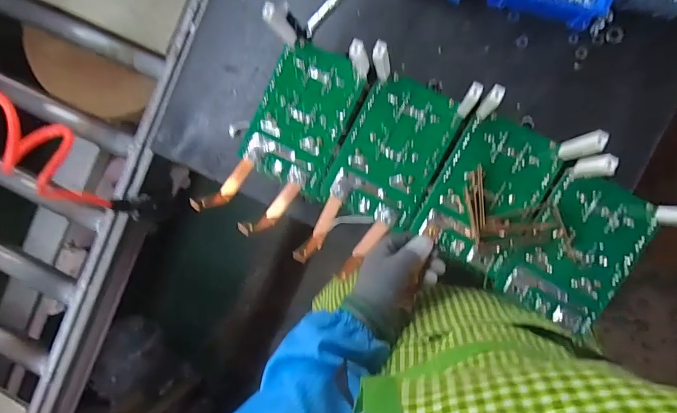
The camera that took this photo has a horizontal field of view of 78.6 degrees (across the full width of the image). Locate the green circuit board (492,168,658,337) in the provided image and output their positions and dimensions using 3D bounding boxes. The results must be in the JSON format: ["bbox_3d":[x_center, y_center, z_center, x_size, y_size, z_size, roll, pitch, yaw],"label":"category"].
[{"bbox_3d":[0.265,0.048,0.463,0.117,0.008,0.158,32,97,6],"label":"green circuit board"}]

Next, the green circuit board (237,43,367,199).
[{"bbox_3d":[-0.043,-0.113,0.513,0.110,0.012,0.163,27,96,7],"label":"green circuit board"}]

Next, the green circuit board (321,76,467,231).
[{"bbox_3d":[0.067,-0.066,0.494,0.109,0.007,0.166,28,96,7],"label":"green circuit board"}]

